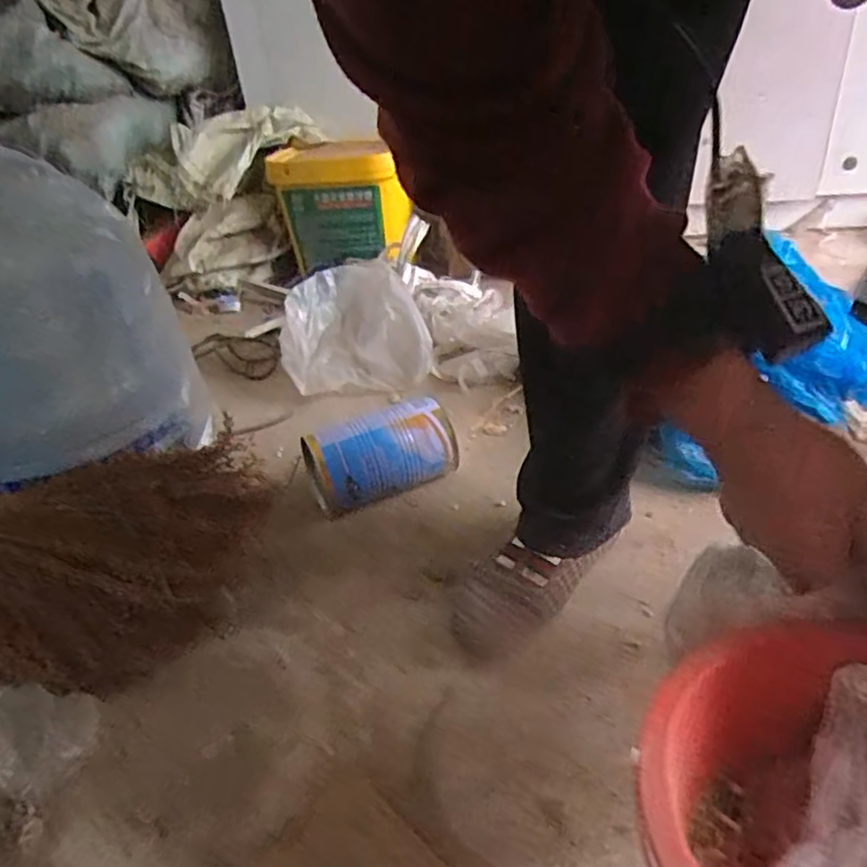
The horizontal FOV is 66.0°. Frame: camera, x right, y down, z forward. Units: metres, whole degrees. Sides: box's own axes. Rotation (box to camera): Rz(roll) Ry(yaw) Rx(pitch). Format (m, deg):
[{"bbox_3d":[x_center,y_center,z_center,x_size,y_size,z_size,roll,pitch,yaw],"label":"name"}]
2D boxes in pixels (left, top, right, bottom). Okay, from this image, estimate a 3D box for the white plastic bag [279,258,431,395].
[{"bbox_3d":[-0.134,-0.194,1.172,0.244,0.126,0.272,-6,32,2],"label":"white plastic bag"}]

